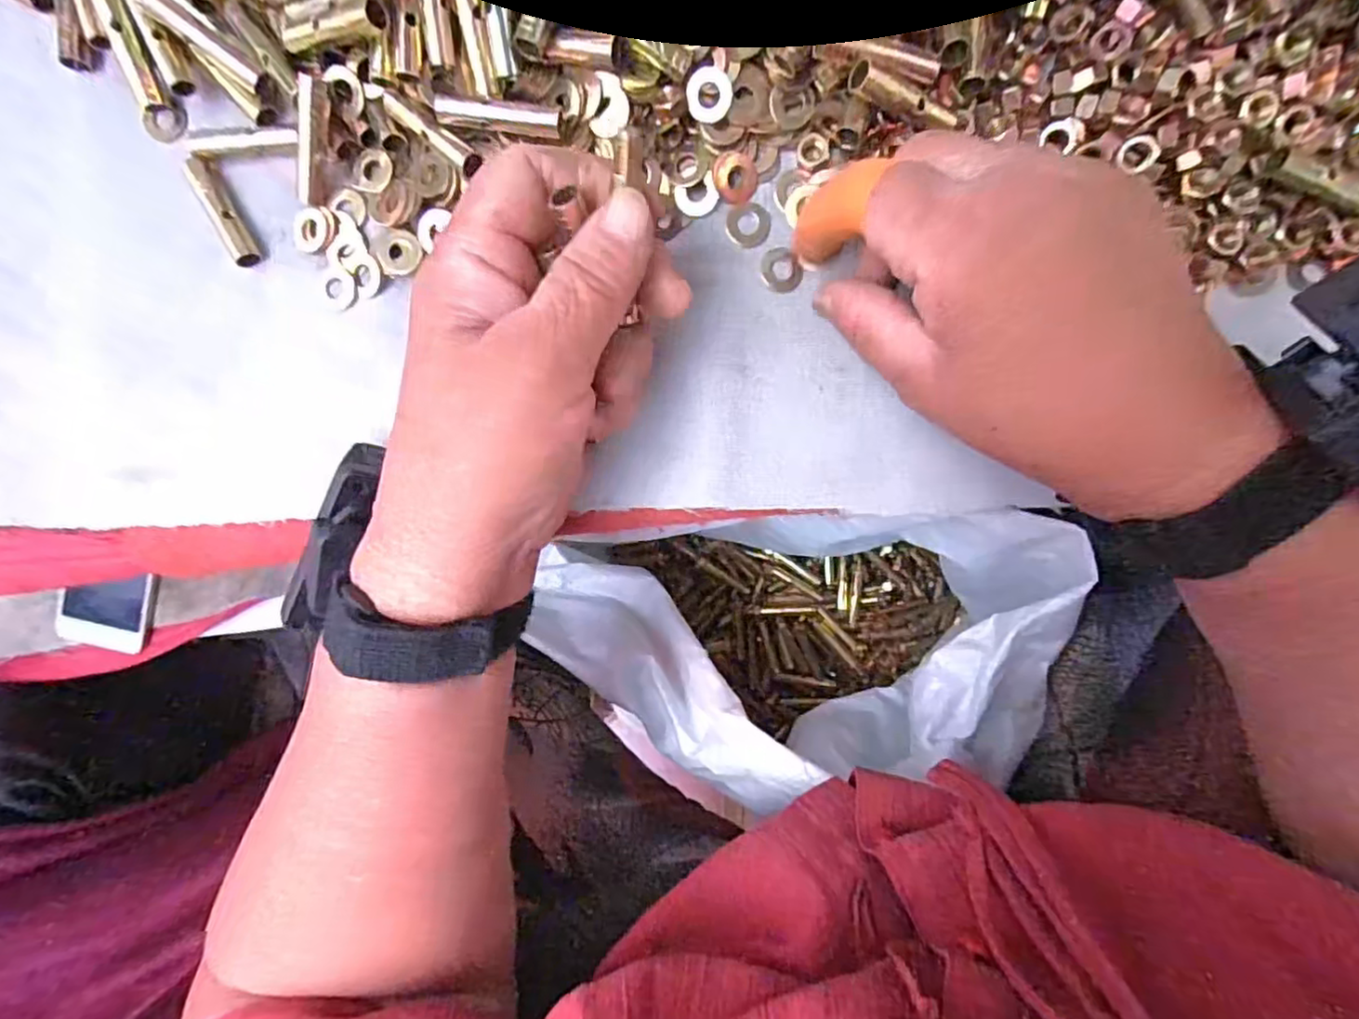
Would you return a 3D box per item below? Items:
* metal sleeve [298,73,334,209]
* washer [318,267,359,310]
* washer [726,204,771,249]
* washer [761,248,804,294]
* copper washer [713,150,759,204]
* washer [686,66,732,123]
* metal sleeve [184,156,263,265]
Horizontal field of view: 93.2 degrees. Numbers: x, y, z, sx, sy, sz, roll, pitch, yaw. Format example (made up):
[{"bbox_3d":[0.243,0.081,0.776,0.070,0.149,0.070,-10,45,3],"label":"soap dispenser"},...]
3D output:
[{"bbox_3d":[-0.137,-0.138,0.242,0.009,0.010,0.043,20,119,5],"label":"metal sleeve"},{"bbox_3d":[-0.134,-0.086,0.251,0.016,0.004,0.014,43,95,1],"label":"washer"},{"bbox_3d":[0.026,-0.108,0.243,0.016,0.004,0.017,0,93,4],"label":"washer"},{"bbox_3d":[0.039,-0.091,0.243,0.016,0.004,0.017,4,93,4],"label":"washer"},{"bbox_3d":[0.021,-0.124,0.240,0.016,0.007,0.016,-2,93,4],"label":"copper washer"},{"bbox_3d":[0.011,-0.148,0.230,0.016,0.004,0.017,10,117,11],"label":"washer"},{"bbox_3d":[-0.178,-0.117,0.250,0.009,0.012,0.044,-27,91,5],"label":"metal sleeve"}]

